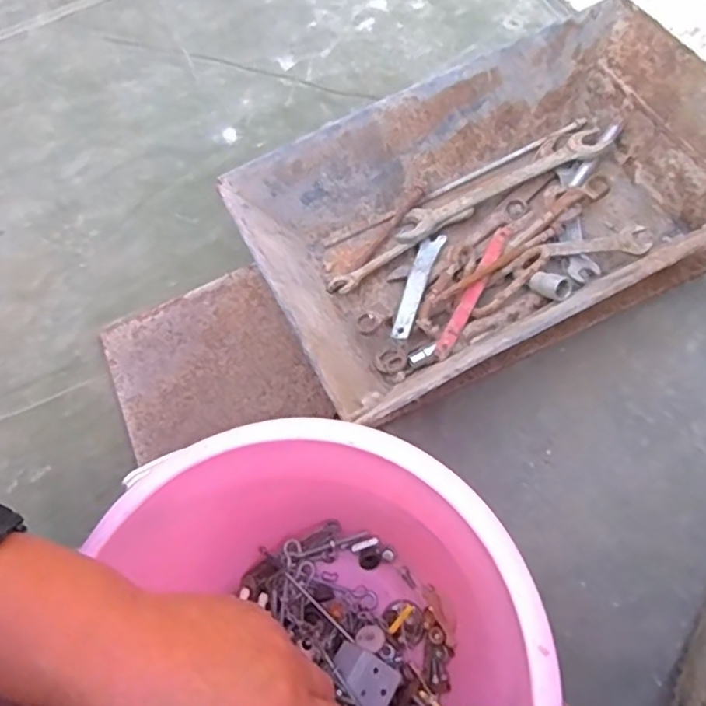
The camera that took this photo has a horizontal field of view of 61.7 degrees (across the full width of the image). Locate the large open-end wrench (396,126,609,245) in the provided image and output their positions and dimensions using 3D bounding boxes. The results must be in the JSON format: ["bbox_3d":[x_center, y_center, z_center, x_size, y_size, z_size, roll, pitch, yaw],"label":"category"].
[{"bbox_3d":[0.181,-0.205,0.717,0.286,0.014,0.066,-28,45,-3],"label":"large open-end wrench"}]

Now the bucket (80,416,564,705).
[{"bbox_3d":[-0.028,0.218,0.430,0.269,0.257,0.288,0,70,1],"label":"bucket"}]

